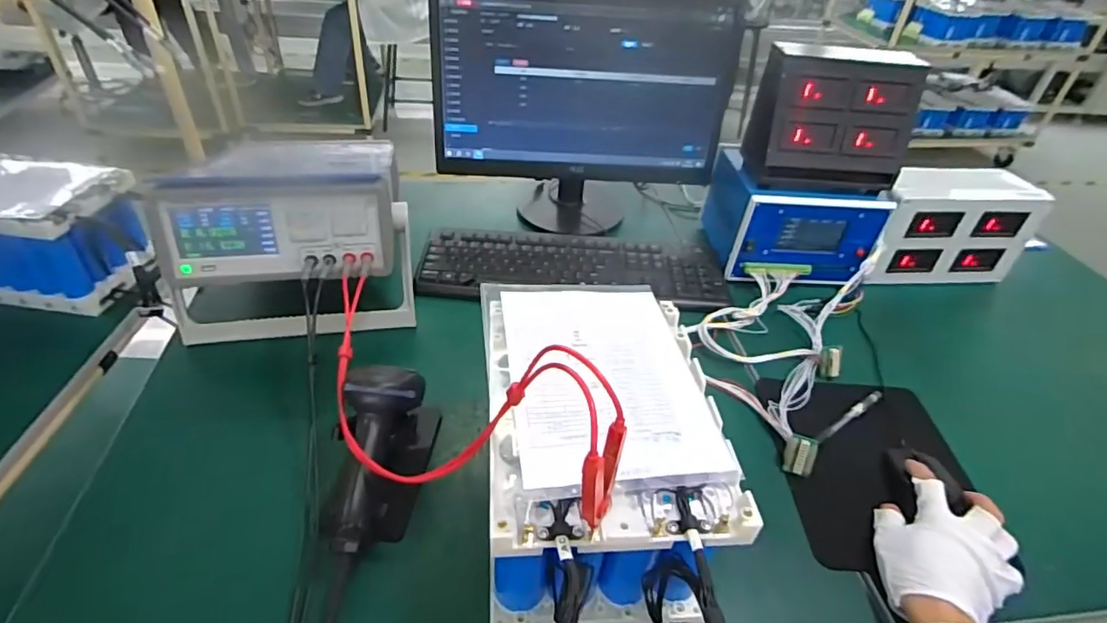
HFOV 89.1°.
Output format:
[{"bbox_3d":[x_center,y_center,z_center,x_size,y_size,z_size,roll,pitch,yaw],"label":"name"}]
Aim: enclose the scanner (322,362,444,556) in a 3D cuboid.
[{"bbox_3d":[-0.157,0.128,0.508,0.077,0.113,0.165,6,40,0],"label":"scanner"}]

